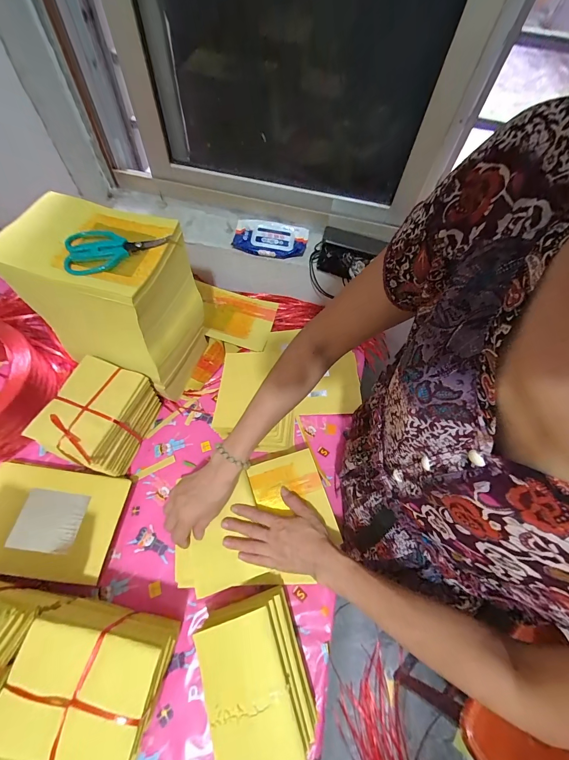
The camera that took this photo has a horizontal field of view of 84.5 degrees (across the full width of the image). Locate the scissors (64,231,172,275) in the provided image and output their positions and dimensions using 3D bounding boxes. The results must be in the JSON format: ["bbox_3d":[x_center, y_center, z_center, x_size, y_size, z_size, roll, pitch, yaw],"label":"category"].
[{"bbox_3d":[-0.250,-0.195,0.471,0.146,0.017,0.077,-8,60,-10],"label":"scissors"}]

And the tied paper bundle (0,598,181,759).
[{"bbox_3d":[-0.247,0.391,0.416,0.167,0.131,0.130,12,59,3],"label":"tied paper bundle"}]

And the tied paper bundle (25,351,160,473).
[{"bbox_3d":[-0.333,0.071,0.586,0.119,0.149,0.166,19,60,6],"label":"tied paper bundle"}]

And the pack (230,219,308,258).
[{"bbox_3d":[-0.035,-0.330,0.740,0.173,0.029,0.097,13,59,3],"label":"pack"}]

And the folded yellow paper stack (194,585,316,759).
[{"bbox_3d":[-0.040,0.411,0.441,0.133,0.112,0.171,-15,62,-13],"label":"folded yellow paper stack"}]

